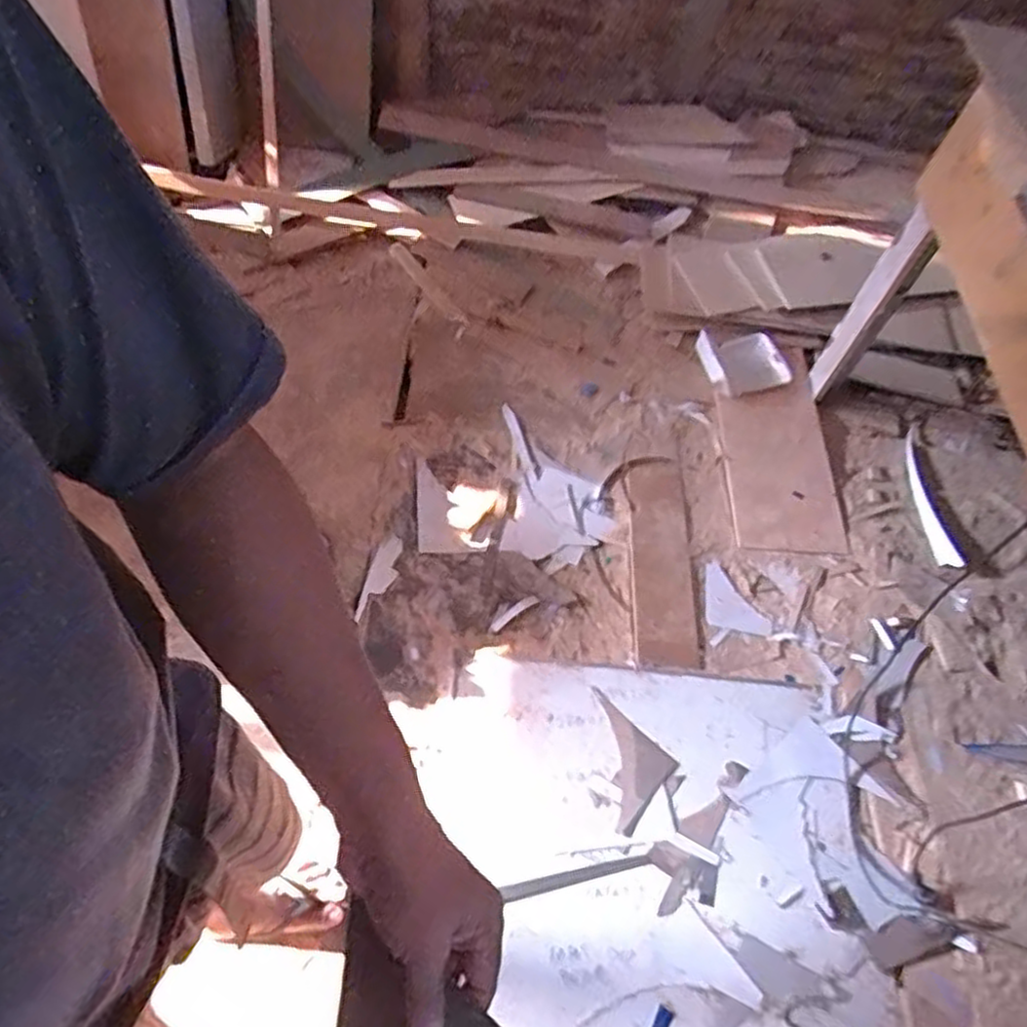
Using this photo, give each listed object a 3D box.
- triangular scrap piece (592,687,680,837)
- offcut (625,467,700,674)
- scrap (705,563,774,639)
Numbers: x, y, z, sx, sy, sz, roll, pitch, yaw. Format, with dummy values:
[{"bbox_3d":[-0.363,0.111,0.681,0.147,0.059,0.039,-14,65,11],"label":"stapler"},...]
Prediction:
[{"bbox_3d":[0.187,0.467,1.350,0.205,0.010,0.169,40,63,18],"label":"triangular scrap piece"},{"bbox_3d":[0.327,0.100,1.577,0.135,0.017,0.495,4,58,-3],"label":"offcut"},{"bbox_3d":[0.469,0.206,1.560,0.109,0.016,0.191,-31,71,-25],"label":"scrap"}]

